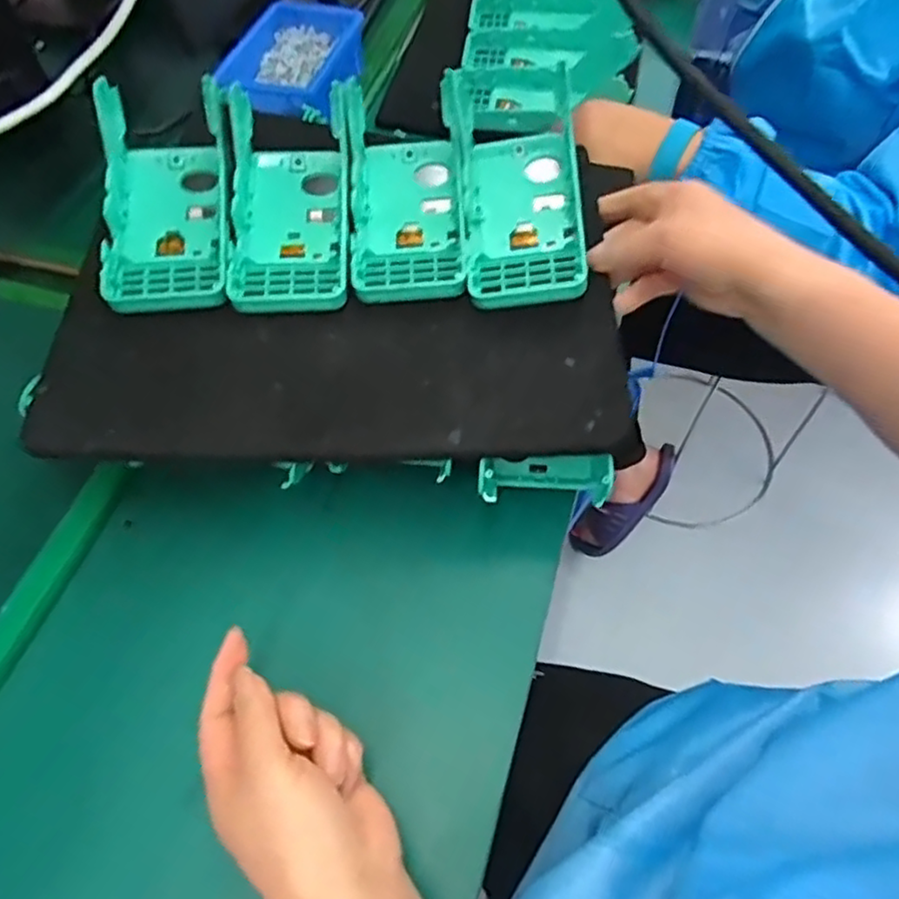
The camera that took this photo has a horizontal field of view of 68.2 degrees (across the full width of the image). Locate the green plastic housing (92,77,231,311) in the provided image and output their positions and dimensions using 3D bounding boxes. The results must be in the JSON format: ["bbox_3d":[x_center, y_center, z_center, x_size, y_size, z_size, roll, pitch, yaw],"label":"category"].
[{"bbox_3d":[-0.190,-0.167,0.435,0.078,0.064,0.158,-10,55,-3],"label":"green plastic housing"}]

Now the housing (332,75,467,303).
[{"bbox_3d":[-0.035,-0.175,0.443,0.083,0.057,0.156,-3,55,2],"label":"housing"}]

